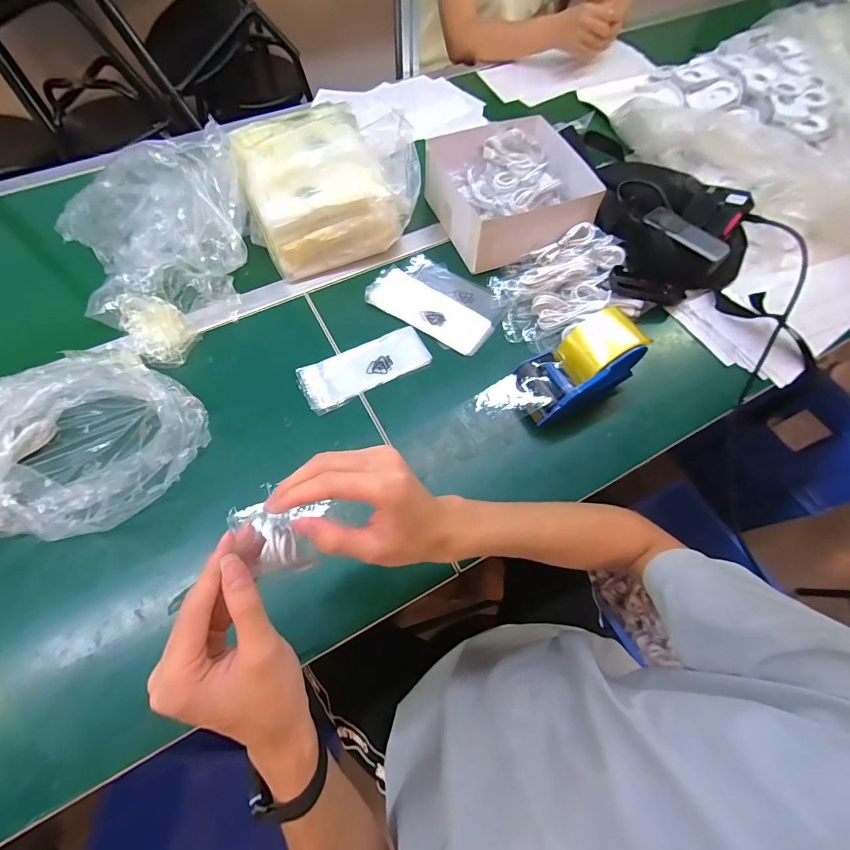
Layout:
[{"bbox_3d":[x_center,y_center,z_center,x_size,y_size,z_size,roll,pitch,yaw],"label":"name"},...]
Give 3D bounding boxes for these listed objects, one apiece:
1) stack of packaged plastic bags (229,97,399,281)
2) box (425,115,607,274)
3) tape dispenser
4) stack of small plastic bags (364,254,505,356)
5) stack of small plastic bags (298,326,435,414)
[{"bbox_3d":[-0.163,-0.360,0.606,0.193,0.123,0.225,-21,67,-11],"label":"stack of packaged plastic bags"},{"bbox_3d":[0.130,-0.368,0.635,0.211,0.098,0.225,-21,67,-11],"label":"box"},{"bbox_3d":[0.187,-0.069,0.489,0.147,0.095,0.080,-24,67,-12],"label":"tape dispenser"},{"bbox_3d":[0.020,-0.188,0.588,0.188,0.010,0.129,34,68,14],"label":"stack of small plastic bags"},{"bbox_3d":[-0.081,-0.079,0.539,0.172,0.006,0.072,-27,68,-14],"label":"stack of small plastic bags"}]

